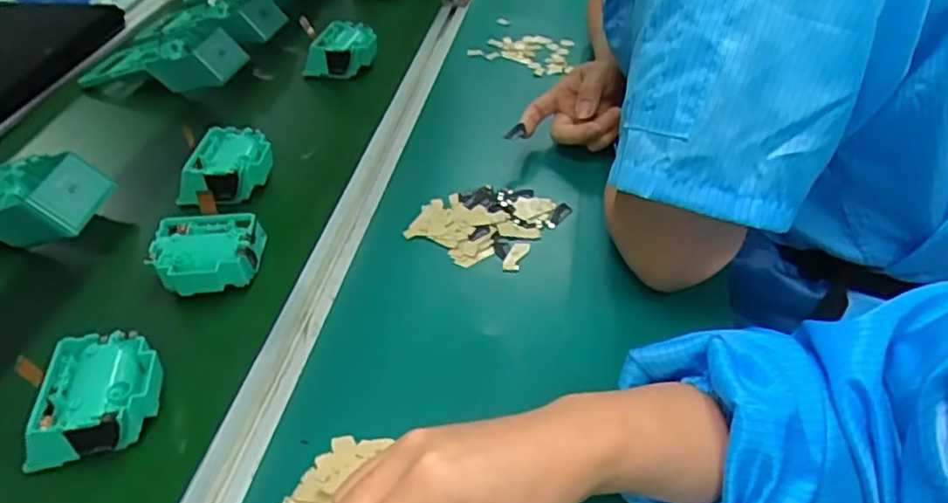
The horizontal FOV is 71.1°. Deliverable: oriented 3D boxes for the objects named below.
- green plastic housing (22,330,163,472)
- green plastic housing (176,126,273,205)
[{"bbox_3d":[-0.238,0.094,0.422,0.071,0.041,0.074,-7,42,-6],"label":"green plastic housing"},{"bbox_3d":[-0.223,-0.073,0.608,0.067,0.046,0.084,11,43,14],"label":"green plastic housing"}]

